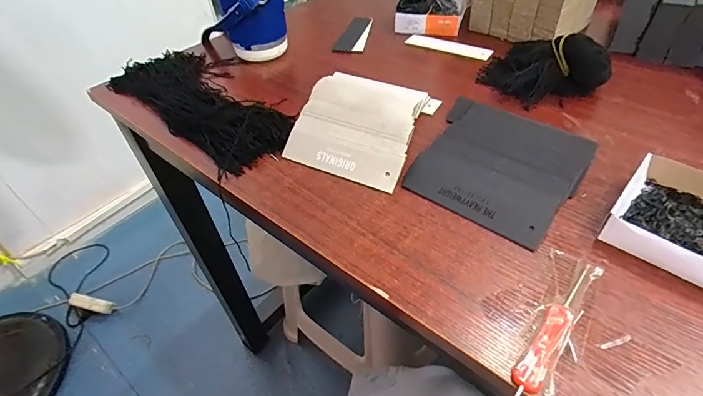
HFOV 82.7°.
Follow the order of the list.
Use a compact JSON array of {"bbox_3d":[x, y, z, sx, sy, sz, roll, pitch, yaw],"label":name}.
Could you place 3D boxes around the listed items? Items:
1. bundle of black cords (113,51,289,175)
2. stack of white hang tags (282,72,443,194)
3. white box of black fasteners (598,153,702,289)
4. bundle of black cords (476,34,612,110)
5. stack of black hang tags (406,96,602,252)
[{"bbox_3d":[-0.188,-0.120,0.487,0.109,0.032,0.291,-33,50,-27],"label":"bundle of black cords"},{"bbox_3d":[0.007,-0.081,0.428,0.131,0.030,0.158,13,46,18],"label":"stack of white hang tags"},{"bbox_3d":[0.266,0.021,0.305,0.108,0.025,0.107,32,54,33],"label":"white box of black fasteners"},{"bbox_3d":[0.219,-0.159,0.476,0.143,0.065,0.086,31,54,32],"label":"bundle of black cords"},{"bbox_3d":[0.133,-0.035,0.371,0.139,0.032,0.132,29,53,31],"label":"stack of black hang tags"}]

